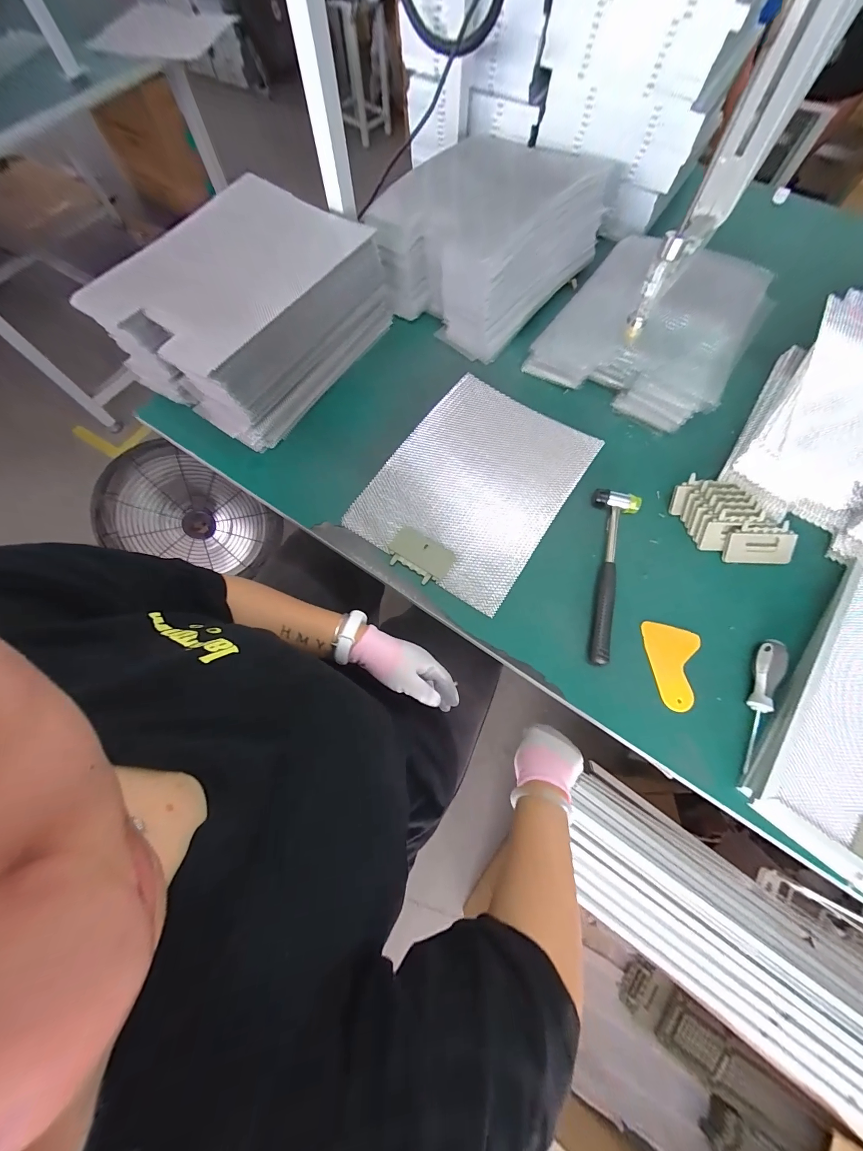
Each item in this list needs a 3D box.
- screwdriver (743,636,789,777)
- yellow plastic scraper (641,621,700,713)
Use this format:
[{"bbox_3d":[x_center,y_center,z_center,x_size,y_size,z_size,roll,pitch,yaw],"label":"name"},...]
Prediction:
[{"bbox_3d":[0.381,0.148,0.424,0.024,0.027,0.152,25,74,10],"label":"screwdriver"},{"bbox_3d":[0.297,0.112,0.450,0.069,0.004,0.101,11,72,6],"label":"yellow plastic scraper"}]

